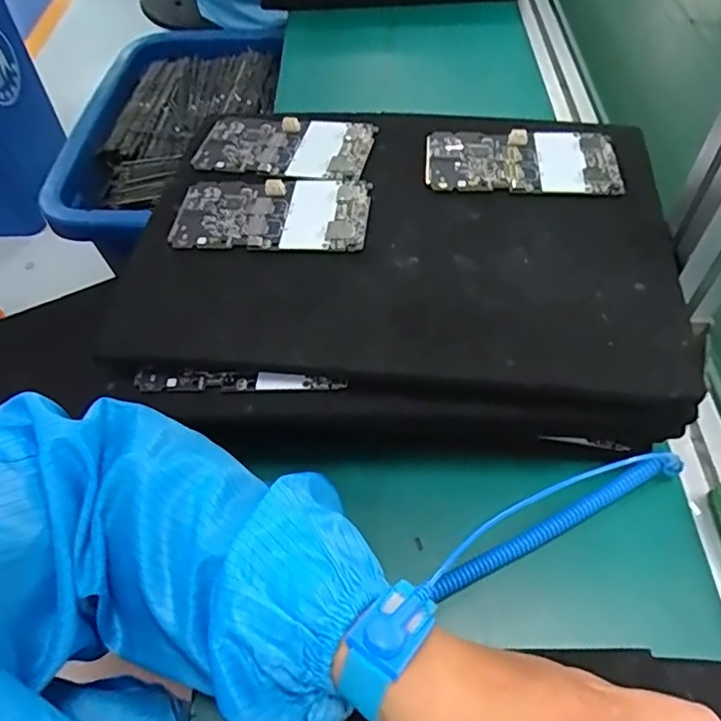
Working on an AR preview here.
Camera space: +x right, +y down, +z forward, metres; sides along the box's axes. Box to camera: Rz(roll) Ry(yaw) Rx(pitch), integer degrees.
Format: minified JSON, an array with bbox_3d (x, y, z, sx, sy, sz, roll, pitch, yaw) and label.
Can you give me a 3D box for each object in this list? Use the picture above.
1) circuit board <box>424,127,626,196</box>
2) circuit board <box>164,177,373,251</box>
[{"bbox_3d":[0.112,-0.141,0.403,0.129,0.005,0.064,2,56,6],"label":"circuit board"},{"bbox_3d":[-0.059,-0.100,0.386,0.127,0.008,0.064,4,56,7],"label":"circuit board"}]

